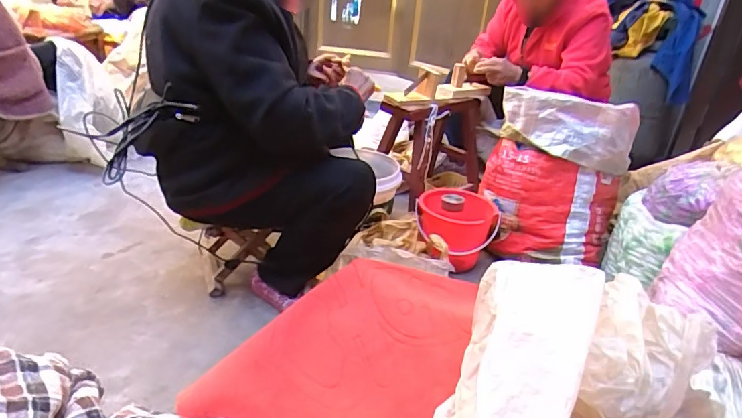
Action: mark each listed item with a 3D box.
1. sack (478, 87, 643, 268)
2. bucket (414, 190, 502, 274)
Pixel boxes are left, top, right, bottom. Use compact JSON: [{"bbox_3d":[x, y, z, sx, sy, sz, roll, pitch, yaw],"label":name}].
[{"bbox_3d":[0.527,-0.095,1.408,0.377,0.411,0.289,15,28,20],"label":"sack"},{"bbox_3d":[0.245,0.057,1.414,0.226,0.161,0.226,4,26,-2],"label":"bucket"}]

